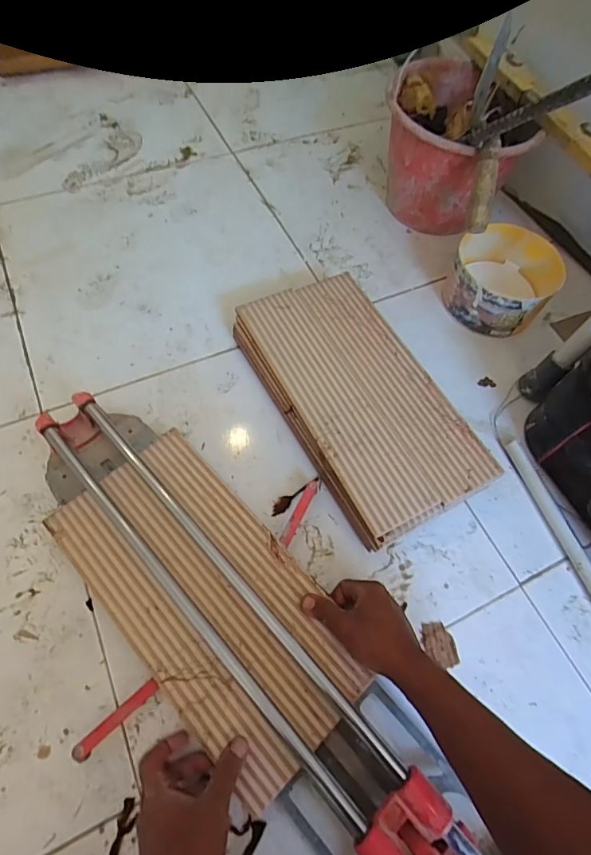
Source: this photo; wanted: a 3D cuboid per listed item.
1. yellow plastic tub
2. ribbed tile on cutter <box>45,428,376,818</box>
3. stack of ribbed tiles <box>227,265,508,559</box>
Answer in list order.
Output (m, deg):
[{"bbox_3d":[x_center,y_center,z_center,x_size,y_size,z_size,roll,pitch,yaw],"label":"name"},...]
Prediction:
[{"bbox_3d":[0.349,-0.248,0.777,0.165,0.096,0.179,40,66,17],"label":"yellow plastic tub"},{"bbox_3d":[-0.103,0.192,0.530,0.192,0.008,0.390,-37,70,-21],"label":"ribbed tile on cutter"},{"bbox_3d":[0.085,-0.042,0.660,0.206,0.073,0.400,-24,66,-16],"label":"stack of ribbed tiles"}]

